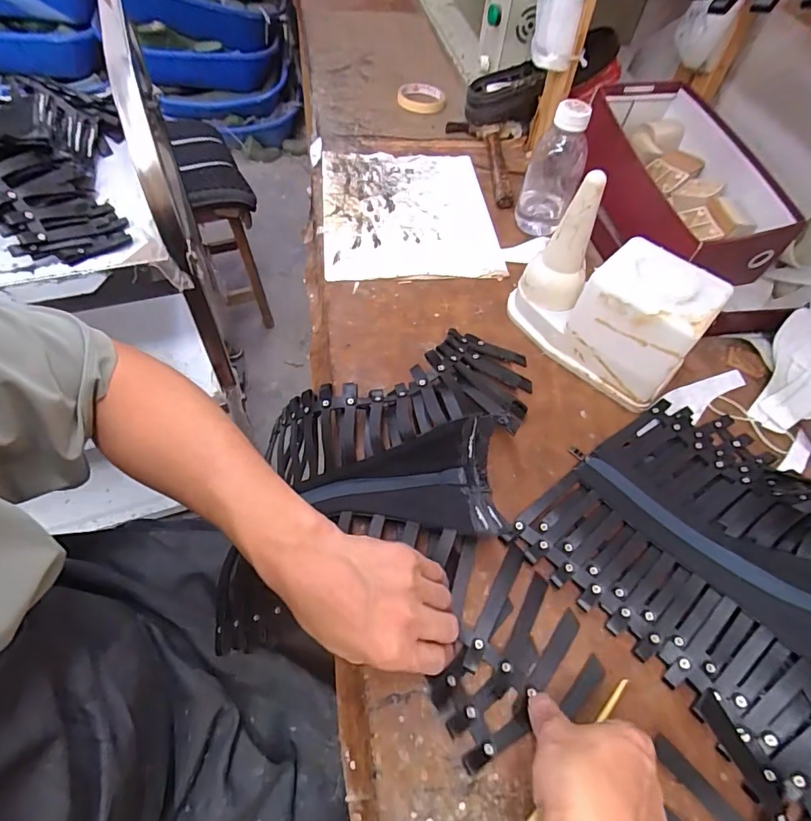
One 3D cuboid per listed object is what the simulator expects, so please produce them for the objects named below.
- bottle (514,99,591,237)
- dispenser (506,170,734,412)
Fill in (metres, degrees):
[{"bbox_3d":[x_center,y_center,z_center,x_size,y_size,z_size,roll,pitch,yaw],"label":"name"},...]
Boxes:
[{"bbox_3d":[0.199,-0.328,0.636,0.071,0.152,0.078,20,56,8],"label":"bottle"},{"bbox_3d":[0.216,-0.125,0.506,0.198,0.145,0.105,41,61,21],"label":"dispenser"}]

